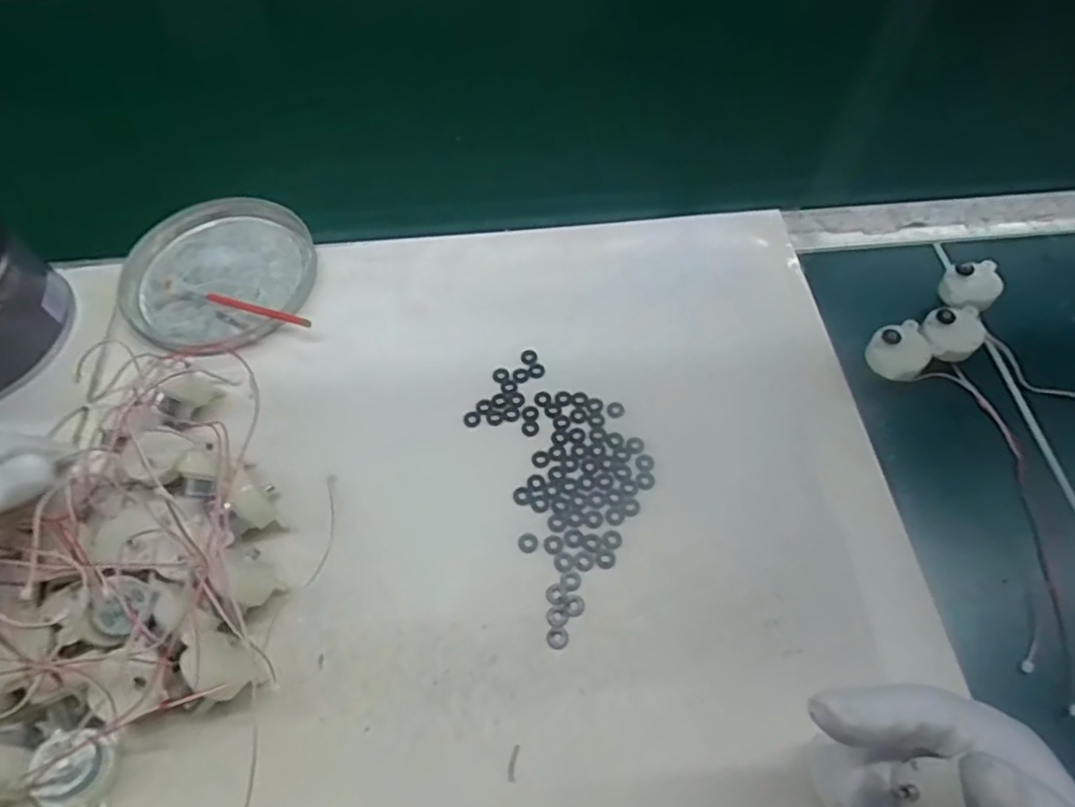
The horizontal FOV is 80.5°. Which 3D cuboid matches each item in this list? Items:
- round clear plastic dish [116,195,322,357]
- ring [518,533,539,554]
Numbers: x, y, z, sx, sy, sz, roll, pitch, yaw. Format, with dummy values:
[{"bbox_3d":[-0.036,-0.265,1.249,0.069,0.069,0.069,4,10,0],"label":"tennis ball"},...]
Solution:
[{"bbox_3d":[-0.227,-0.092,0.448,0.130,0.014,0.128,-1,59,1],"label":"round clear plastic dish"},{"bbox_3d":[-0.005,0.075,0.345,0.011,0.004,0.010,-1,59,1],"label":"ring"}]

